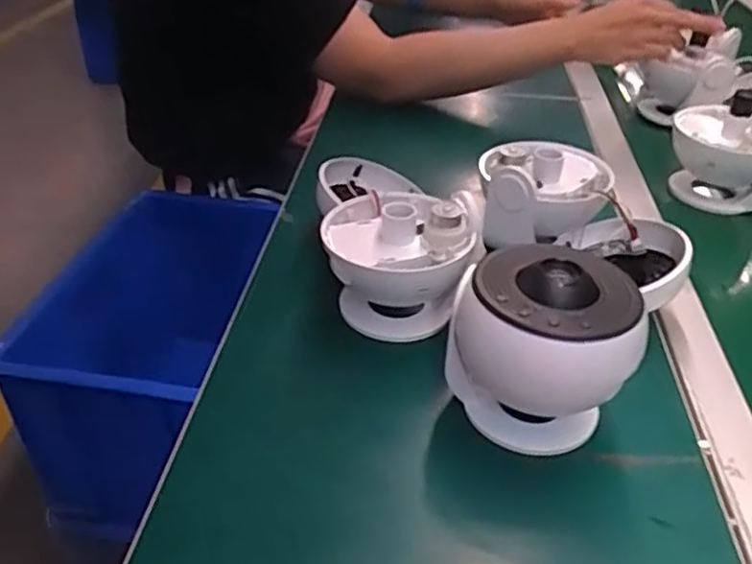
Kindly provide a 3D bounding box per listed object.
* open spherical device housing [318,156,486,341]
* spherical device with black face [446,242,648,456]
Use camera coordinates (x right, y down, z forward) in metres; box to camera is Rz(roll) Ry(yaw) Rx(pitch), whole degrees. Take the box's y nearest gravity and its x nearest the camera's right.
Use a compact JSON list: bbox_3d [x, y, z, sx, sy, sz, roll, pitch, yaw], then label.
[{"bbox_3d":[0.018,-0.018,0.563,0.118,0.102,0.109,-2,42,-1],"label":"open spherical device housing"},{"bbox_3d":[0.110,0.045,0.462,0.109,0.115,0.093,-8,43,-8],"label":"spherical device with black face"}]

